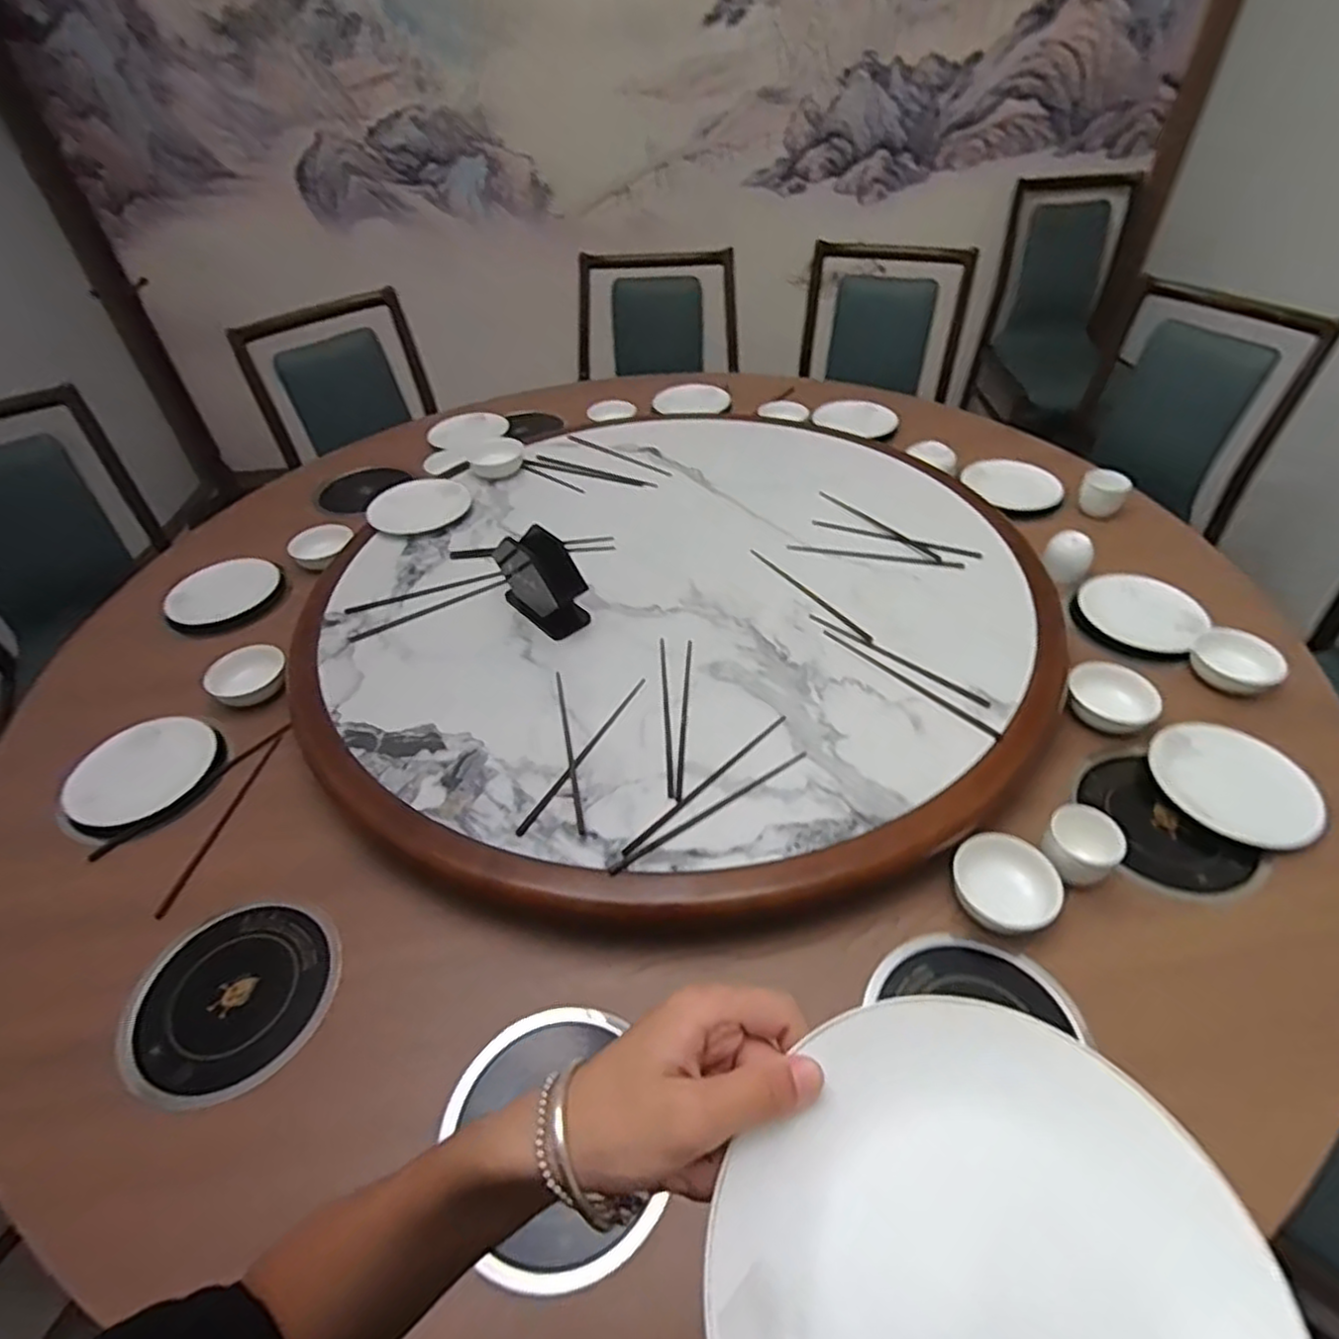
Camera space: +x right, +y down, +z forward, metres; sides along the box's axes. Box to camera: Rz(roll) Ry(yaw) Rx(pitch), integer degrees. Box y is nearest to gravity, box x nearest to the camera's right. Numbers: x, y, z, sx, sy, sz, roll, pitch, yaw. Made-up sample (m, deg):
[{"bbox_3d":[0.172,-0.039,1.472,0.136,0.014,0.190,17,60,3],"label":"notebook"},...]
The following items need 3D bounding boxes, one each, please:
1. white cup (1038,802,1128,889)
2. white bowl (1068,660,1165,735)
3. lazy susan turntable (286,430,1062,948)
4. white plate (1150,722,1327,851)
[{"bbox_3d":[0.473,0.200,0.825,0.069,0.051,0.076,-24,48,-19],"label":"white cup"},{"bbox_3d":[0.629,0.039,1.021,0.113,0.044,0.113,-1,44,1],"label":"white bowl"},{"bbox_3d":[0.029,-0.113,1.153,1.076,0.098,1.104,-1,44,1],"label":"lazy susan turntable"},{"bbox_3d":[0.722,0.142,0.923,0.153,0.031,0.190,-10,44,-8],"label":"white plate"}]

